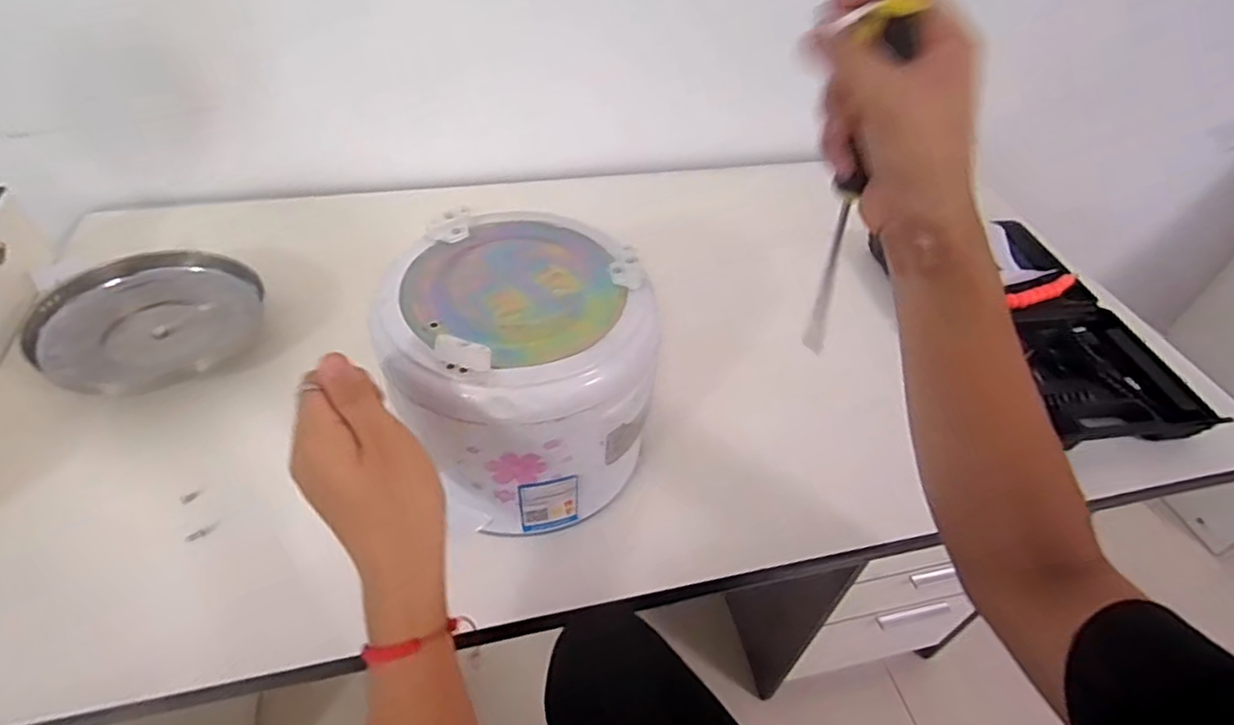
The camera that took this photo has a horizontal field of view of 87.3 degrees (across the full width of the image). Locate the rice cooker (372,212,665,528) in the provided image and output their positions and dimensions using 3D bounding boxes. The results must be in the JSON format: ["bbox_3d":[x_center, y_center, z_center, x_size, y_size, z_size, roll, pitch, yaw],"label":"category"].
[{"bbox_3d":[-0.078,0.003,0.514,0.180,0.162,0.191,3,45,-3],"label":"rice cooker"}]

